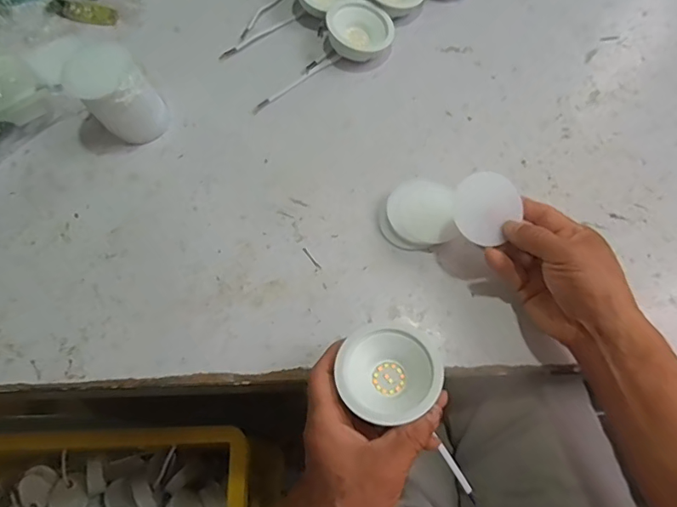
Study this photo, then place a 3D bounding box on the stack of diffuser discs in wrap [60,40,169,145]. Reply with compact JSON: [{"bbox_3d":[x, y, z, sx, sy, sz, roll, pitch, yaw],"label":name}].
[{"bbox_3d":[-0.211,-0.150,0.484,0.069,0.080,0.058,-30,68,-11],"label":"stack of diffuser discs in wrap"}]

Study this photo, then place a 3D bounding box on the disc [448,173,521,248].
[{"bbox_3d":[0.116,-0.038,0.397,0.051,0.004,0.055,0,86,-5],"label":"disc"}]

